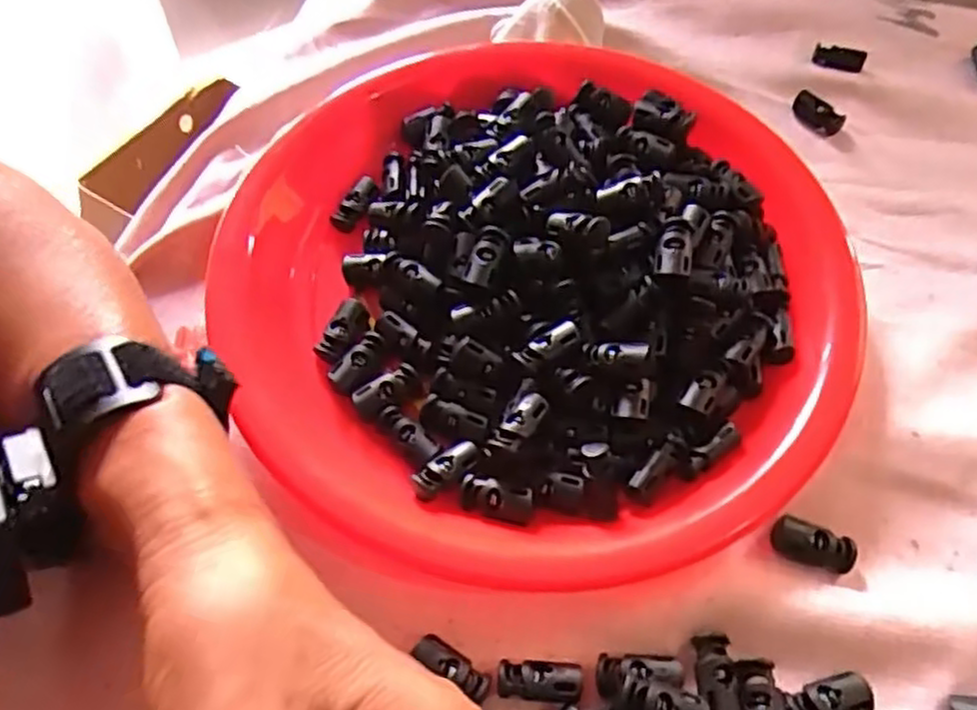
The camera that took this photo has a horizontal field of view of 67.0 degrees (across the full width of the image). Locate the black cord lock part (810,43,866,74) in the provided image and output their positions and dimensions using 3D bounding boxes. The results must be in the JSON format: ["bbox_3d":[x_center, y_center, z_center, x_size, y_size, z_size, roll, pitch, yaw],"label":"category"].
[{"bbox_3d":[0.196,-0.167,0.413,0.027,0.006,0.015,20,59,14],"label":"black cord lock part"}]

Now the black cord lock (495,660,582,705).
[{"bbox_3d":[0.017,0.107,0.242,0.027,0.009,0.012,5,57,5],"label":"black cord lock"}]

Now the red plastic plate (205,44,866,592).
[{"bbox_3d":[0.022,-0.034,0.310,0.253,0.046,0.243,-1,56,1],"label":"red plastic plate"}]

